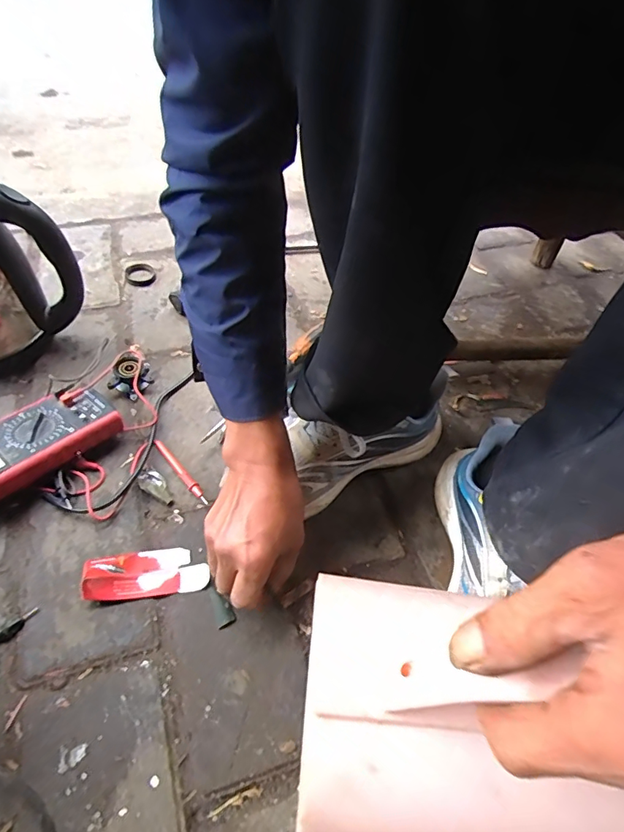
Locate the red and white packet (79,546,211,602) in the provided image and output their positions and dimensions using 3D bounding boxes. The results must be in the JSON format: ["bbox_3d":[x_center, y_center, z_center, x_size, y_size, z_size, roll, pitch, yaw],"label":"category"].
[{"bbox_3d":[-0.155,0.145,0.447,0.107,0.024,0.044,-4,52,-9],"label":"red and white packet"}]

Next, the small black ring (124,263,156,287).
[{"bbox_3d":[-0.262,-0.216,0.726,0.045,0.007,0.051,-11,55,-16],"label":"small black ring"}]

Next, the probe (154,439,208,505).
[{"bbox_3d":[-0.145,0.059,0.521,0.011,0.013,0.096,-32,61,-27],"label":"probe"}]

